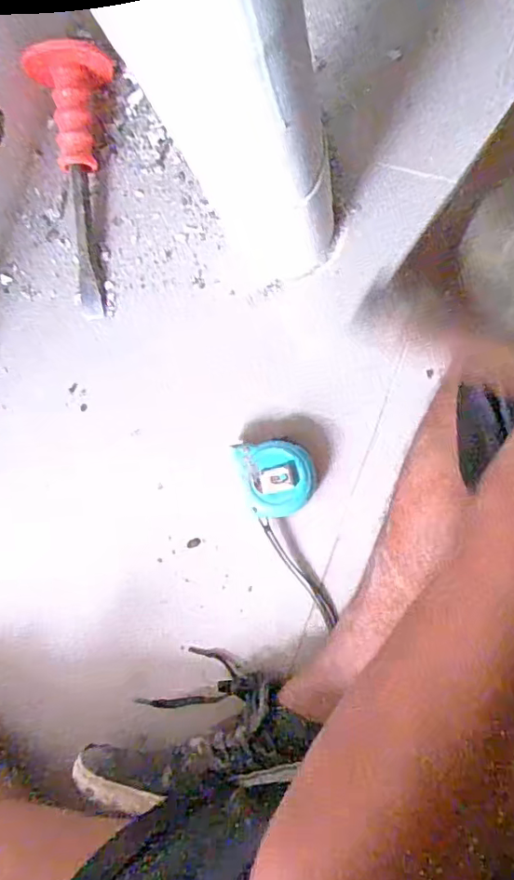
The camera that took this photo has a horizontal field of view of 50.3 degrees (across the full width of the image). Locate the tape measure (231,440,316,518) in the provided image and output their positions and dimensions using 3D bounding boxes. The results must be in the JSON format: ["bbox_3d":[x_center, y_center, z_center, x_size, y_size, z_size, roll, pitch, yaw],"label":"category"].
[{"bbox_3d":[0.019,0.032,0.478,0.060,0.039,0.066,-17,88,9],"label":"tape measure"}]

